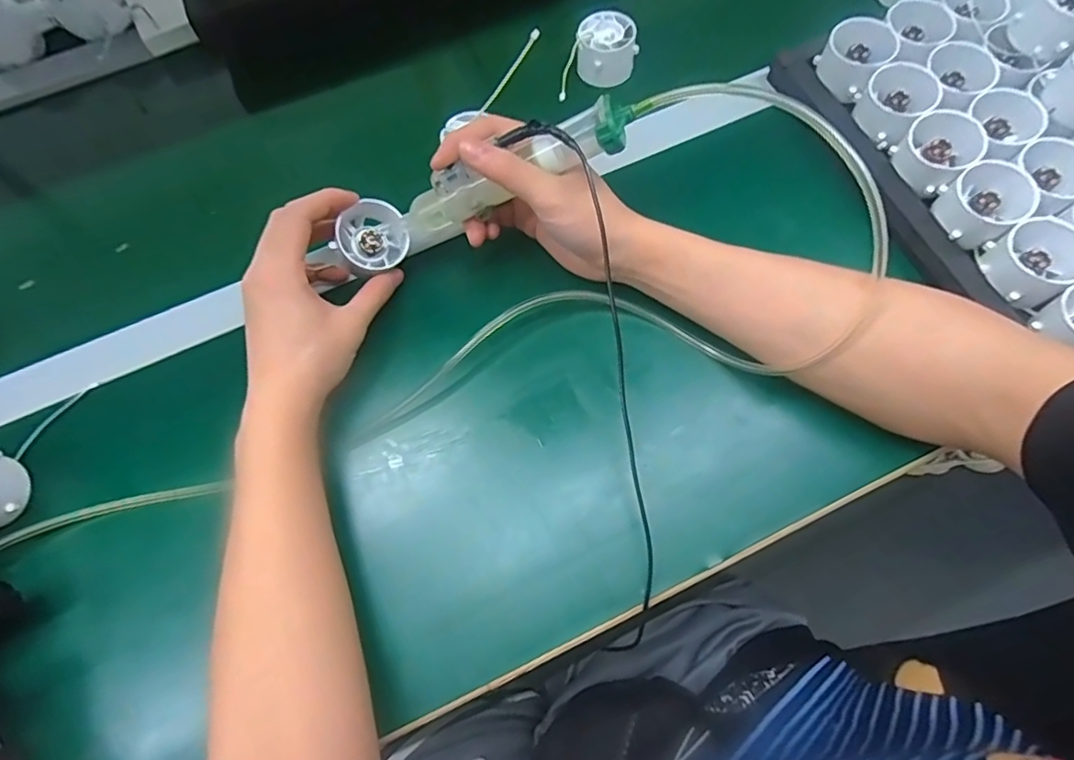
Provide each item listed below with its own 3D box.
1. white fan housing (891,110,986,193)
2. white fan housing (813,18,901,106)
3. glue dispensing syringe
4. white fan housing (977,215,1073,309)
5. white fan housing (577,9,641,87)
[{"bbox_3d":[0.293,-0.170,0.397,0.048,0.024,0.046,38,75,16],"label":"white fan housing"},{"bbox_3d":[0.250,-0.253,0.432,0.049,0.035,0.052,33,73,15],"label":"white fan housing"},{"bbox_3d":[-0.021,-0.132,0.351,0.166,0.028,0.032,-17,66,23],"label":"glue dispensing syringe"},{"bbox_3d":[0.332,-0.080,0.365,0.048,0.026,0.050,-33,70,-10],"label":"white fan housing"},{"bbox_3d":[0.062,-0.295,0.488,0.051,0.034,0.051,-1,68,3],"label":"white fan housing"}]

